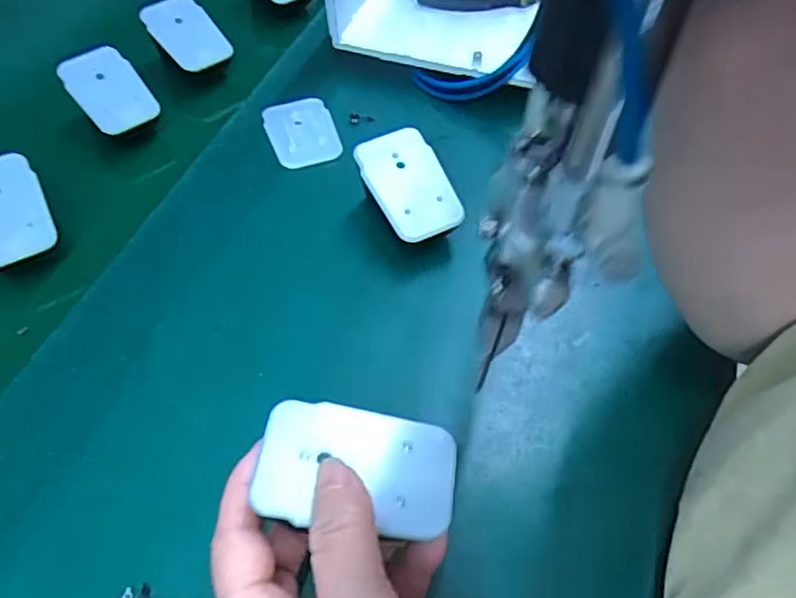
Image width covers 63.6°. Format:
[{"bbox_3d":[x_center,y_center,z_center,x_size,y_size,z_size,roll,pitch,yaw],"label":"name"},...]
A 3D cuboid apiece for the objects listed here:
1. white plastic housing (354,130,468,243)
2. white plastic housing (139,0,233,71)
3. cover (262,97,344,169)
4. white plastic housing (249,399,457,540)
[{"bbox_3d":[0.006,-0.067,0.375,0.044,0.006,0.069,-22,75,-13],"label":"white plastic housing"},{"bbox_3d":[-0.164,-0.208,0.502,0.045,0.006,0.071,-37,79,-21],"label":"white plastic housing"},{"bbox_3d":[-0.067,-0.118,0.455,0.047,0.006,0.070,-16,53,-11],"label":"cover"},{"bbox_3d":[-0.014,0.059,0.232,0.068,0.009,0.044,3,52,4],"label":"white plastic housing"}]

